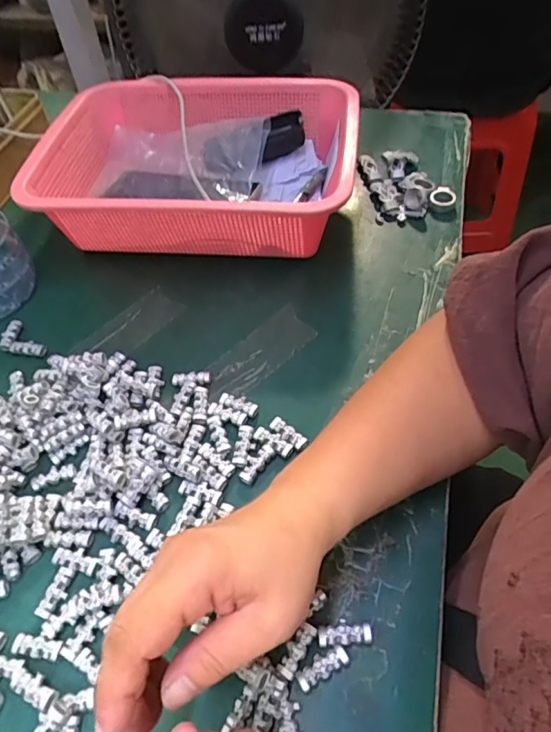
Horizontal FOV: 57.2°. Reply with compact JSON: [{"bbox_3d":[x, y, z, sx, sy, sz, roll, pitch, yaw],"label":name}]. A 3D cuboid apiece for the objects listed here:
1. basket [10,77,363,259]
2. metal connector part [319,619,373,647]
[{"bbox_3d":[-0.071,-0.190,0.504,0.286,0.093,0.211,3,53,8],"label":"basket"},{"bbox_3d":[0.040,0.152,0.287,0.030,0.007,0.012,-6,52,1],"label":"metal connector part"}]

